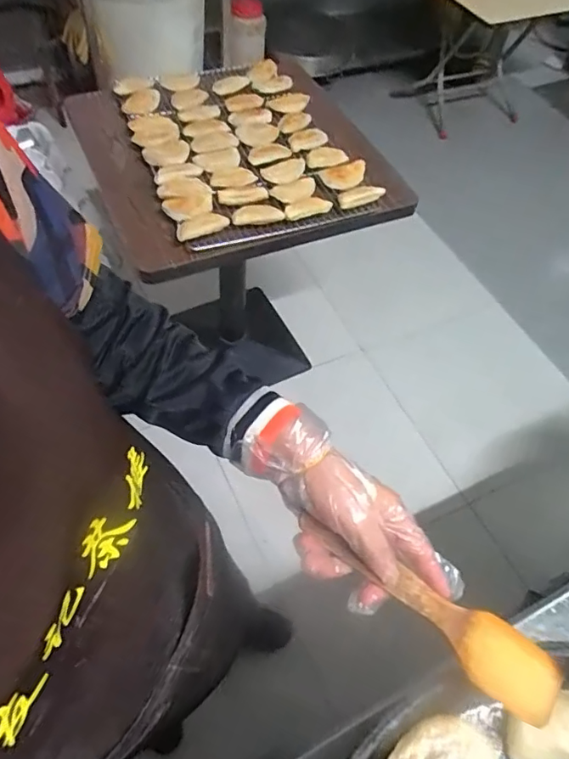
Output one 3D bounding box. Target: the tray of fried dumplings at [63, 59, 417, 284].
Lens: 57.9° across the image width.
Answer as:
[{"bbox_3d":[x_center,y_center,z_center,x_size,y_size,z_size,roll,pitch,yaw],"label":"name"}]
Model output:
[{"bbox_3d":[-0.108,-0.501,1.100,0.586,0.079,0.598,-20,62,-15],"label":"tray of fried dumplings"}]

